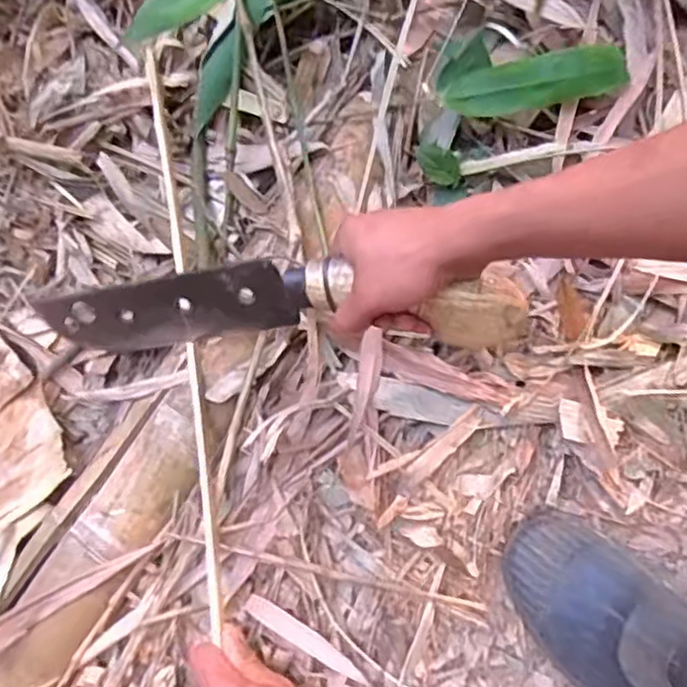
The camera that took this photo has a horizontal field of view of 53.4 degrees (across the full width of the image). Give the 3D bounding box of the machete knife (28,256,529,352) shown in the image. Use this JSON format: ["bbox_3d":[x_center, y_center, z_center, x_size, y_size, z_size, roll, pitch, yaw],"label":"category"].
[{"bbox_3d":[-0.056,-0.034,0.527,0.376,0.079,0.038,1,45,13],"label":"machete knife"}]

